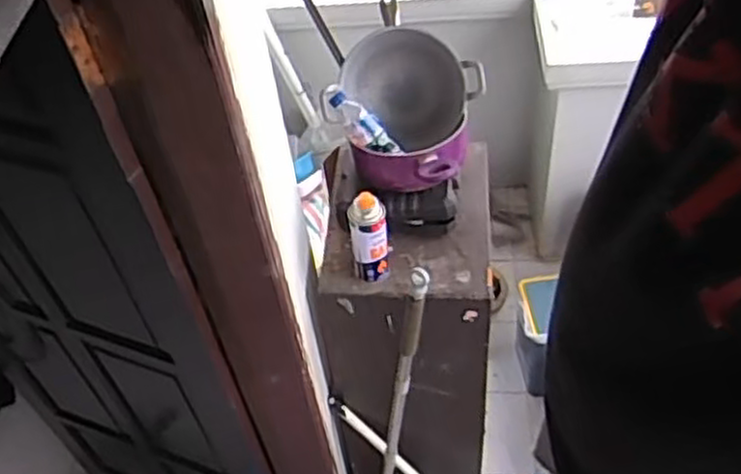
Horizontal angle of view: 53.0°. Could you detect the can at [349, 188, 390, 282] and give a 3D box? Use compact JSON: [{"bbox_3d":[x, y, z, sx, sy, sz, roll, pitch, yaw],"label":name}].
[{"bbox_3d":[-0.001,0.004,1.361,0.069,0.177,0.054,-8,47,-1],"label":"can"}]

